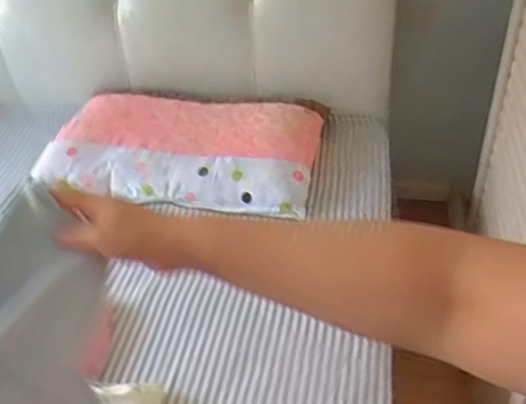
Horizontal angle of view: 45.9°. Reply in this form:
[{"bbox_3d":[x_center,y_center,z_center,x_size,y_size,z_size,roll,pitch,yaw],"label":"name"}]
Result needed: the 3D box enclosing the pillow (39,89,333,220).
[{"bbox_3d":[-0.209,-0.153,1.657,0.693,0.140,0.352,4,39,10],"label":"pillow"}]

